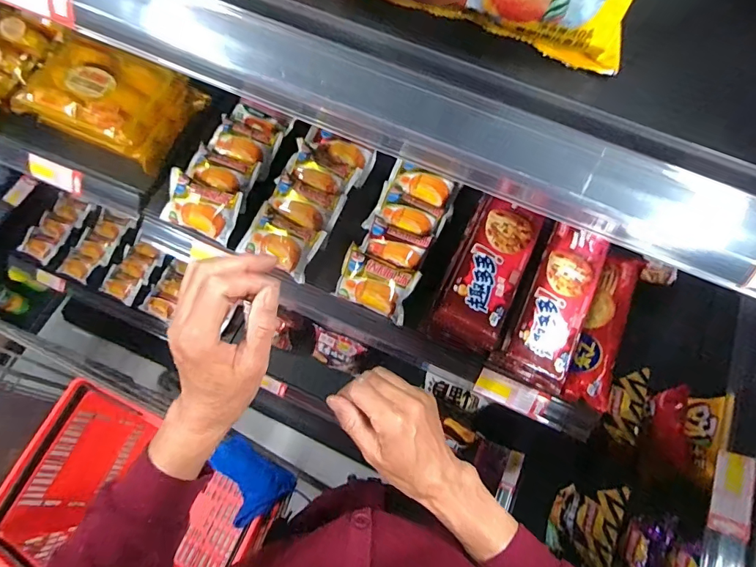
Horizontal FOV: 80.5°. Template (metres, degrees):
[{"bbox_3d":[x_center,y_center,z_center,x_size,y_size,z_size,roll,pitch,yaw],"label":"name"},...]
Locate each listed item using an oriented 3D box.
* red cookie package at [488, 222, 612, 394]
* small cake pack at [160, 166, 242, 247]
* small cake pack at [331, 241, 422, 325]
[{"bbox_3d":[0.207,0.021,0.519,0.078,0.037,0.194,28,70,8],"label":"red cookie package"},{"bbox_3d":[-0.249,-0.109,0.635,0.104,0.040,0.073,24,98,2],"label":"small cake pack"},{"bbox_3d":[-0.003,0.002,0.593,0.097,0.035,0.072,24,101,11],"label":"small cake pack"}]

